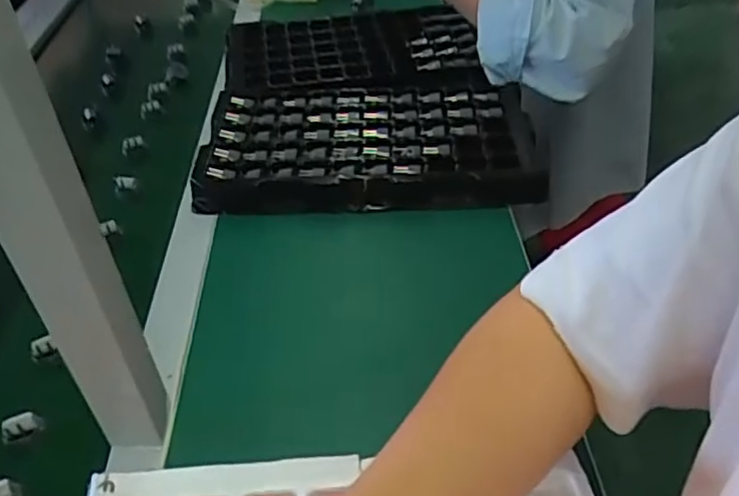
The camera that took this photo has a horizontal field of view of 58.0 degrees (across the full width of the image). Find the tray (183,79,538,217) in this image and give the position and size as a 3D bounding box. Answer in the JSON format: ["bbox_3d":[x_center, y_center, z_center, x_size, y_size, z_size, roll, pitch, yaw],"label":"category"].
[{"bbox_3d":[0.002,-0.127,0.760,0.370,0.044,0.239,-2,40,1],"label":"tray"}]

